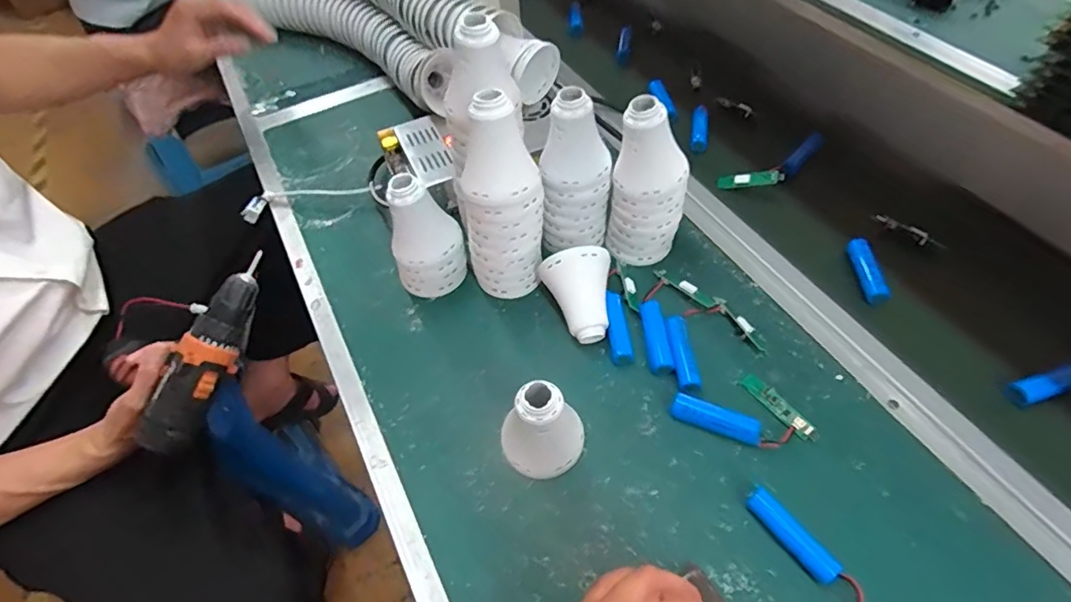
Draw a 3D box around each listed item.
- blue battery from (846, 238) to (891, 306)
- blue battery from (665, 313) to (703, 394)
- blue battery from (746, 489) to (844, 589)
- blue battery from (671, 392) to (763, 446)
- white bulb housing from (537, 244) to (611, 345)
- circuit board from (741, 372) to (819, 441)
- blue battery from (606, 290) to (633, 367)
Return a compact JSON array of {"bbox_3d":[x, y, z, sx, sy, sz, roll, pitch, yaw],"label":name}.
[{"bbox_3d":[0.310,-0.029,0.506,0.022,0.013,0.073,2,54,5],"label":"blue battery"},{"bbox_3d":[0.125,0.045,0.464,0.019,0.013,0.072,-5,53,0],"label":"blue battery"},{"bbox_3d":[0.177,0.165,0.378,0.019,0.019,0.069,-30,57,-17],"label":"blue battery"},{"bbox_3d":[0.142,0.095,0.428,0.068,0.019,0.021,17,57,16],"label":"blue battery"},{"bbox_3d":[0.036,-0.002,0.475,0.058,0.063,0.064,-4,53,1],"label":"white bulb housing"},{"bbox_3d":[0.196,0.085,0.435,0.014,0.007,0.068,-29,57,-17],"label":"circuit board"},{"bbox_3d":[0.071,0.025,0.478,0.020,0.018,0.071,-6,53,0],"label":"blue battery"}]

